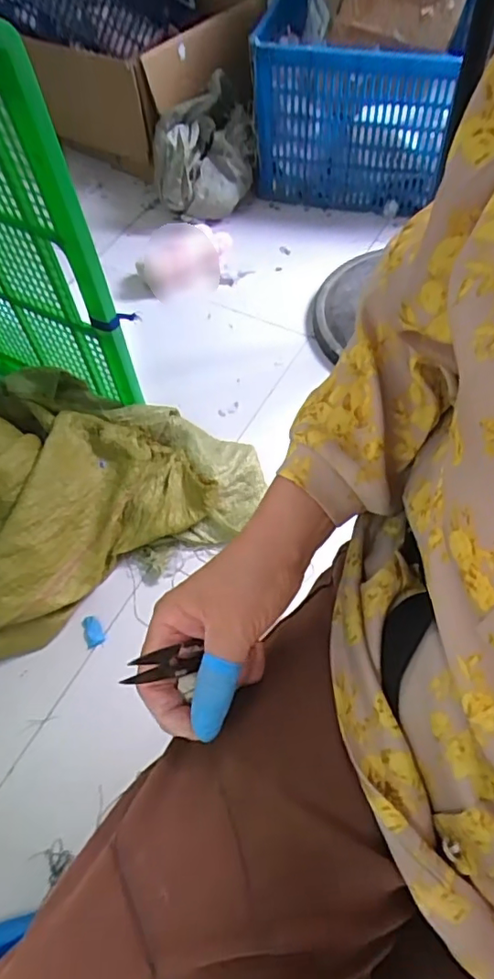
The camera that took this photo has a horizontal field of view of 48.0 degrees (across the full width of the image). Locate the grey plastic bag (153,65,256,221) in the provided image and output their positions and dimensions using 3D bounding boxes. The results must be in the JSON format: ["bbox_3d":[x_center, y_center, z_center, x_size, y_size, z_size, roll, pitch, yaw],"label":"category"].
[{"bbox_3d":[-0.103,-0.804,1.336,0.242,0.265,0.211,-6,58,0],"label":"grey plastic bag"}]

